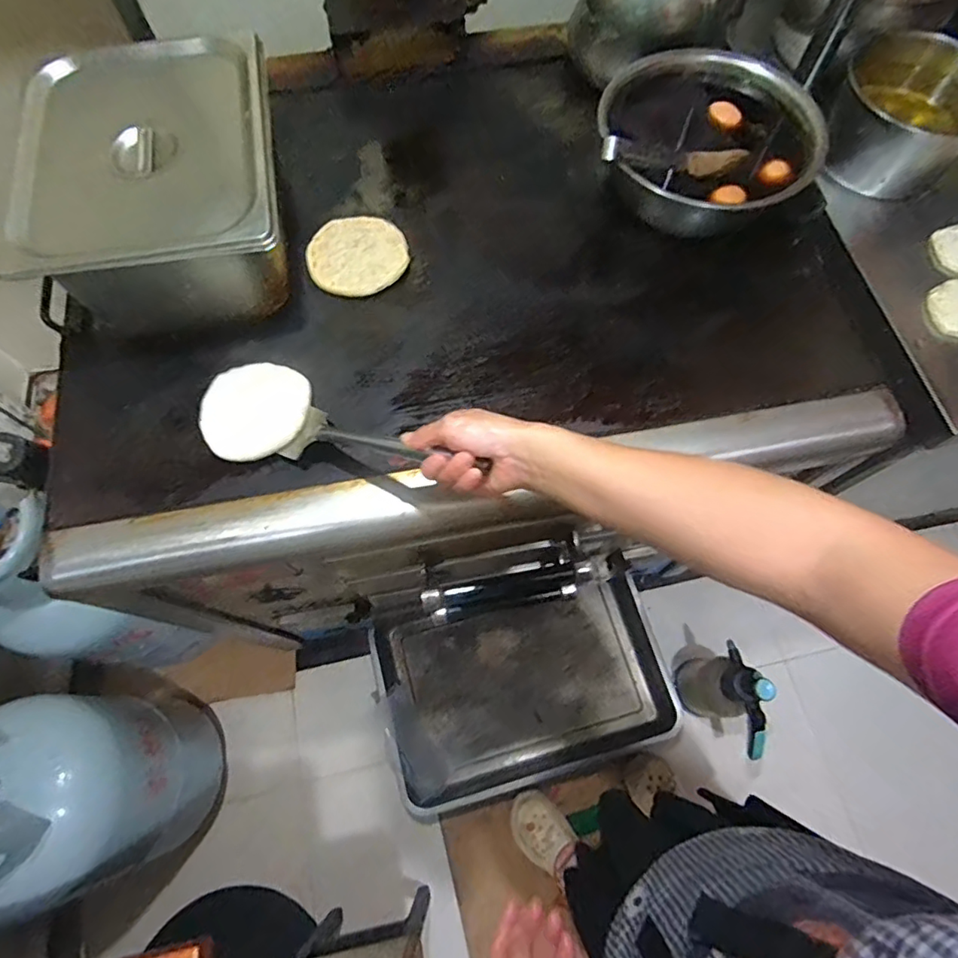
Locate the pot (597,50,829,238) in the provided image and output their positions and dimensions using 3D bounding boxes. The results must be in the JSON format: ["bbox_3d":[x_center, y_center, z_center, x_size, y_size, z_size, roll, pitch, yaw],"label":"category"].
[{"bbox_3d":[0.283,-0.414,0.710,0.270,0.111,0.238,7,69,3],"label":"pot"}]

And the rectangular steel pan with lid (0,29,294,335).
[{"bbox_3d":[-0.350,-0.328,0.648,0.254,0.155,0.308,-11,69,-4],"label":"rectangular steel pan with lid"}]

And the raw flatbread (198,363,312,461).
[{"bbox_3d":[-0.252,-0.077,0.626,0.117,0.008,0.118,0,69,0],"label":"raw flatbread"}]

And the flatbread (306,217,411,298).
[{"bbox_3d":[-0.152,-0.281,0.708,0.123,0.018,0.114,0,69,0],"label":"flatbread"}]

